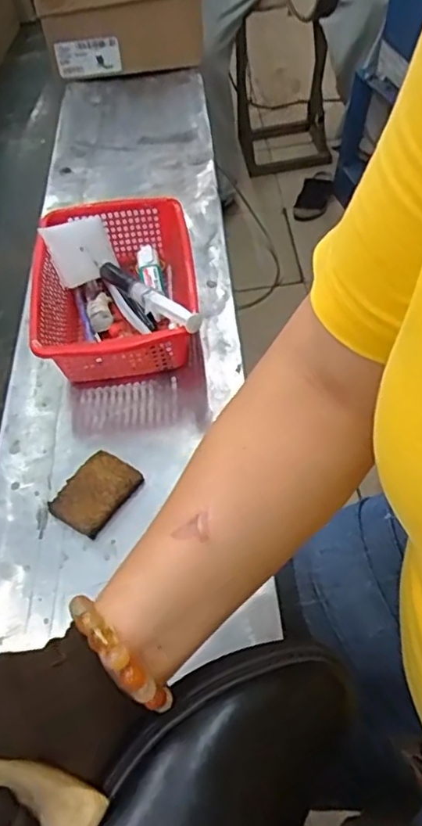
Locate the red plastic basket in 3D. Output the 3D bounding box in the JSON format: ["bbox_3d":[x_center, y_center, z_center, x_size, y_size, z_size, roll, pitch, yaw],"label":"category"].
[{"bbox_3d":[-0.094,-0.119,0.611,0.150,0.085,0.222,-7,47,-4],"label":"red plastic basket"}]

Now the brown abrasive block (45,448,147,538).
[{"bbox_3d":[-0.093,0.064,0.497,0.052,0.014,0.067,25,52,24],"label":"brown abrasive block"}]

